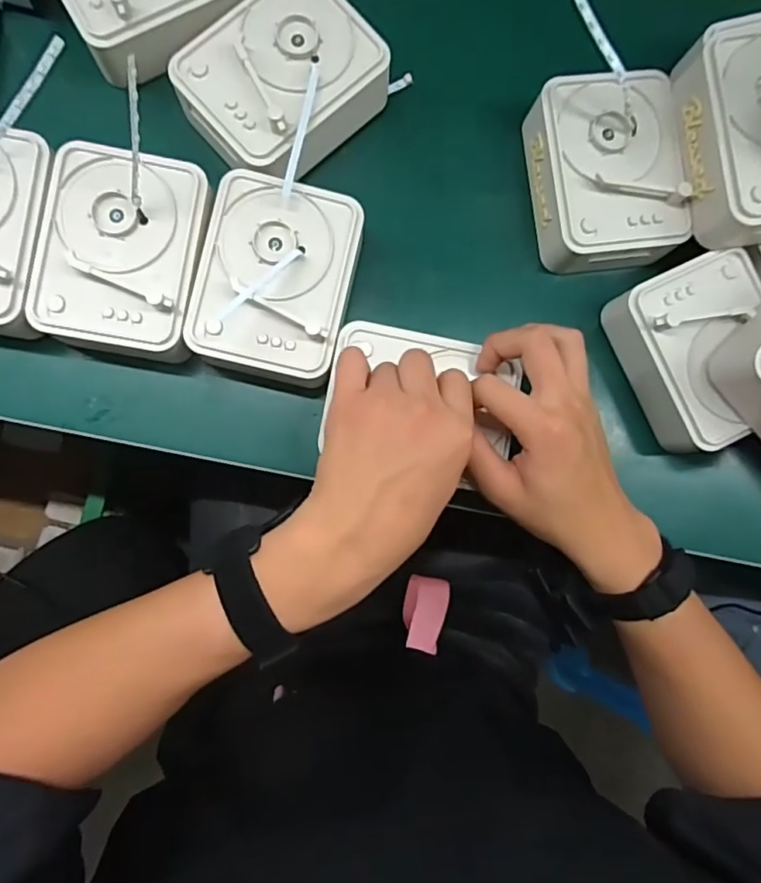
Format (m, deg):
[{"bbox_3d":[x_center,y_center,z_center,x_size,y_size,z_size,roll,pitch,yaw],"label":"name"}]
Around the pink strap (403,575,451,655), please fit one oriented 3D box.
[{"bbox_3d":[0.041,0.153,0.497,0.034,0.050,0.057,17,85,-5],"label":"pink strap"}]

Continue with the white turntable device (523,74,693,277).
[{"bbox_3d":[0.160,-0.191,0.403,0.098,0.055,0.128,-9,88,-5],"label":"white turntable device"}]

